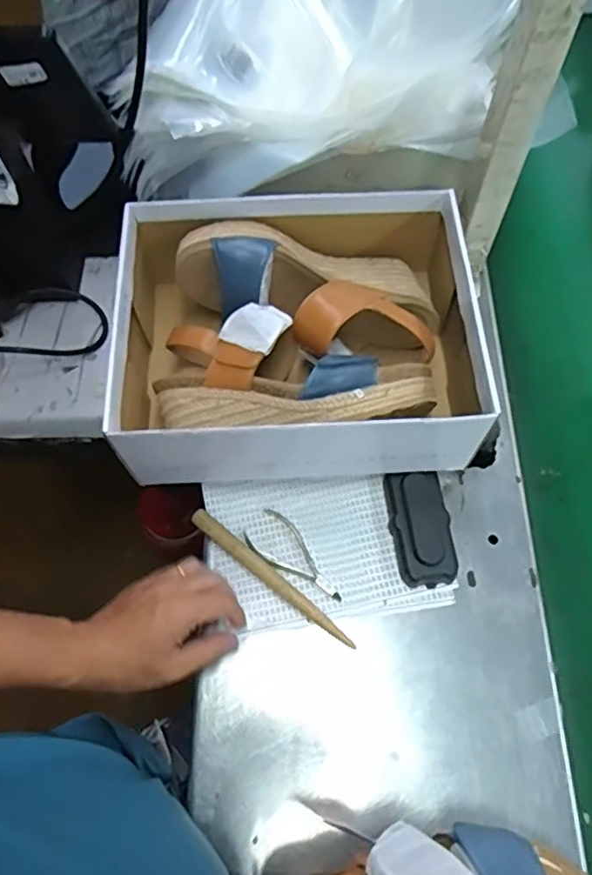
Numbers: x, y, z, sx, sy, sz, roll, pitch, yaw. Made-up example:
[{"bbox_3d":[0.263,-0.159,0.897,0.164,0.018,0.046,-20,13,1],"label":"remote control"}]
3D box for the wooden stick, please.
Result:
[{"bbox_3d":[-0.022,0.122,0.524,0.172,0.018,0.015,36,73,15],"label":"wooden stick"}]

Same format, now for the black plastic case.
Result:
[{"bbox_3d":[0.111,0.080,0.540,0.051,0.024,0.099,-8,67,-2],"label":"black plastic case"}]

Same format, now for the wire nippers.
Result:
[{"bbox_3d":[-0.001,0.108,0.532,0.043,0.010,0.102,-41,72,-15],"label":"wire nippers"}]

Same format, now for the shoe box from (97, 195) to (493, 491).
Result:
[{"bbox_3d":[0.001,-0.087,0.554,0.294,0.125,0.236,-4,67,0],"label":"shoe box"}]

